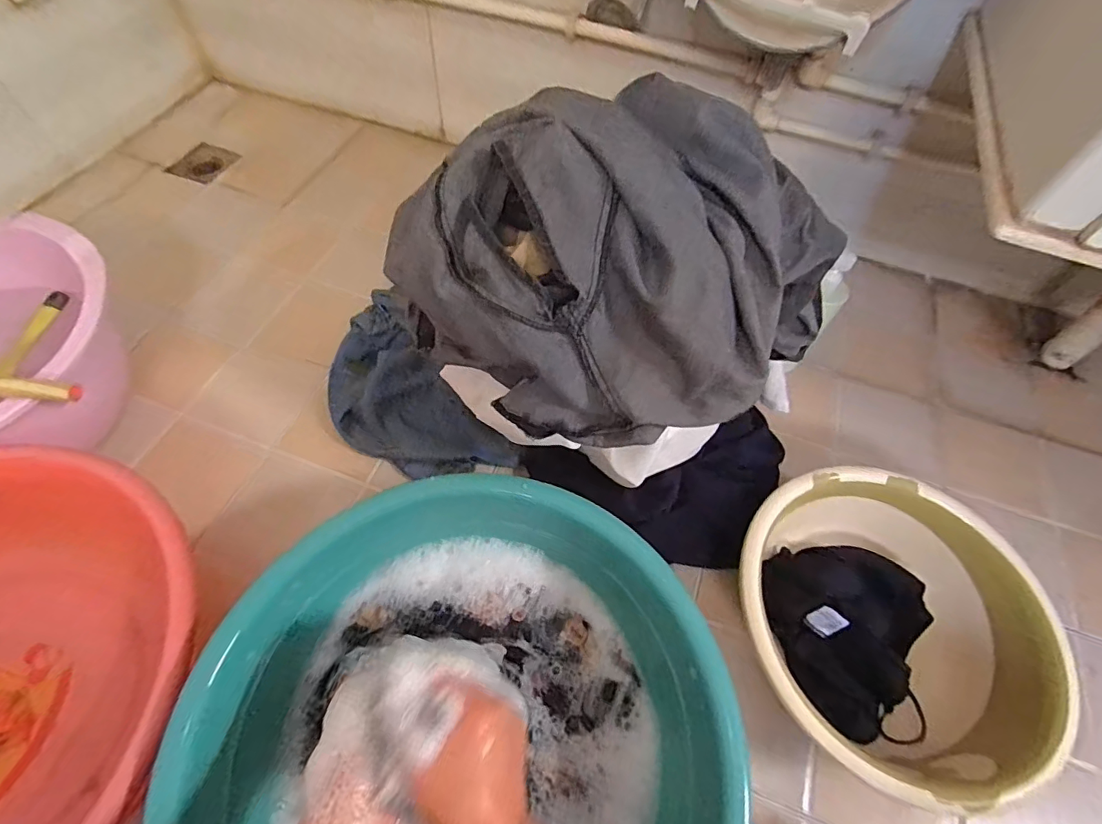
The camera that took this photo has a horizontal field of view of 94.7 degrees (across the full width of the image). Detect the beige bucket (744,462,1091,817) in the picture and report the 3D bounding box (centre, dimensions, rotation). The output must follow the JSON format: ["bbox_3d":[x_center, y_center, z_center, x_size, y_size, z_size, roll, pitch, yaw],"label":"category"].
[{"bbox_3d":[0.352,0.231,0.564,0.316,0.129,0.300,37,64,18],"label":"beige bucket"}]

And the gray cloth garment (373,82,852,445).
[{"bbox_3d":[0.064,-0.136,0.458,0.331,0.178,0.303,2,60,-3],"label":"gray cloth garment"}]

